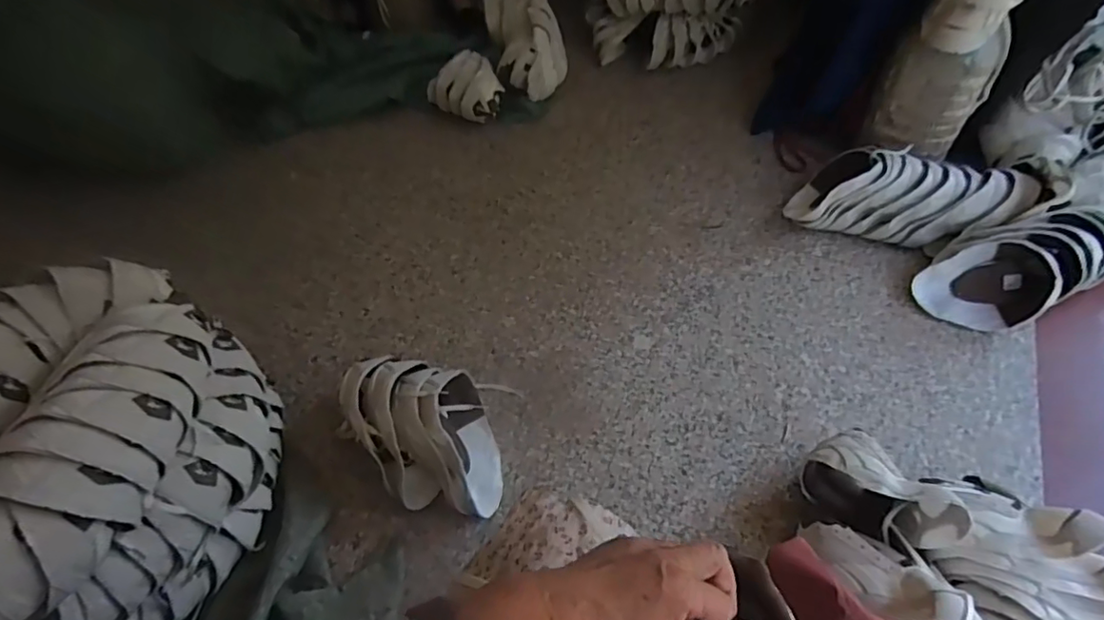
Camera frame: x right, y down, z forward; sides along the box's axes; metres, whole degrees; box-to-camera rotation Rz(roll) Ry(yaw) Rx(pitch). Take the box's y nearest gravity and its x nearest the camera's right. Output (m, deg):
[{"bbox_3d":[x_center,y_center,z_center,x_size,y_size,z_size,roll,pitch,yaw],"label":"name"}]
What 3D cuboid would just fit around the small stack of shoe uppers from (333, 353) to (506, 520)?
[{"bbox_3d":[-0.197,0.182,0.850,0.199,0.127,0.272,-26,55,-14],"label":"small stack of shoe uppers"}]

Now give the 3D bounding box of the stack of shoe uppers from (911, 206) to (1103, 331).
[{"bbox_3d":[0.833,-0.087,0.965,0.376,0.107,0.170,-22,52,7],"label":"stack of shoe uppers"}]

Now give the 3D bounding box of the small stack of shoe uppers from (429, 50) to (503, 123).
[{"bbox_3d":[-0.205,-0.553,1.395,0.157,0.123,0.196,-34,59,-19],"label":"small stack of shoe uppers"}]

